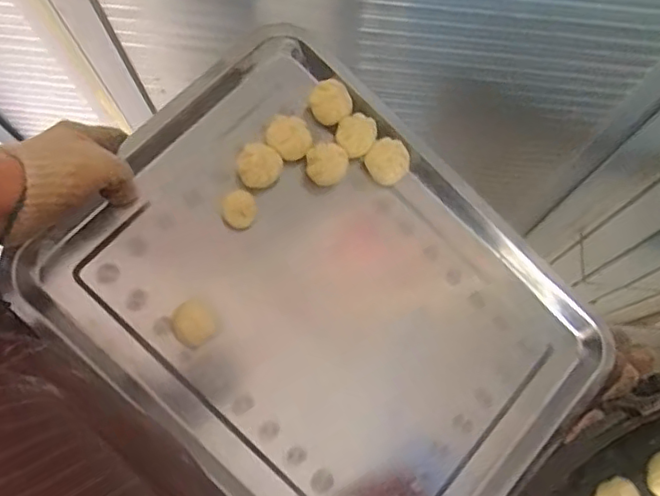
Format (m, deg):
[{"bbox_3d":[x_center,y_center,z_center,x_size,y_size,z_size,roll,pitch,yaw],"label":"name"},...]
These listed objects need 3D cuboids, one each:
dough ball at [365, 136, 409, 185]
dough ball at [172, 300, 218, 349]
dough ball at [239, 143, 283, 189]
[{"bbox_3d":[0.053,-0.076,0.540,0.036,0.033,0.037,0,74,0],"label":"dough ball"},{"bbox_3d":[-0.108,0.062,0.481,0.033,0.034,0.033,0,74,0],"label":"dough ball"},{"bbox_3d":[-0.060,-0.069,0.508,0.037,0.031,0.030,-33,77,-9],"label":"dough ball"}]

